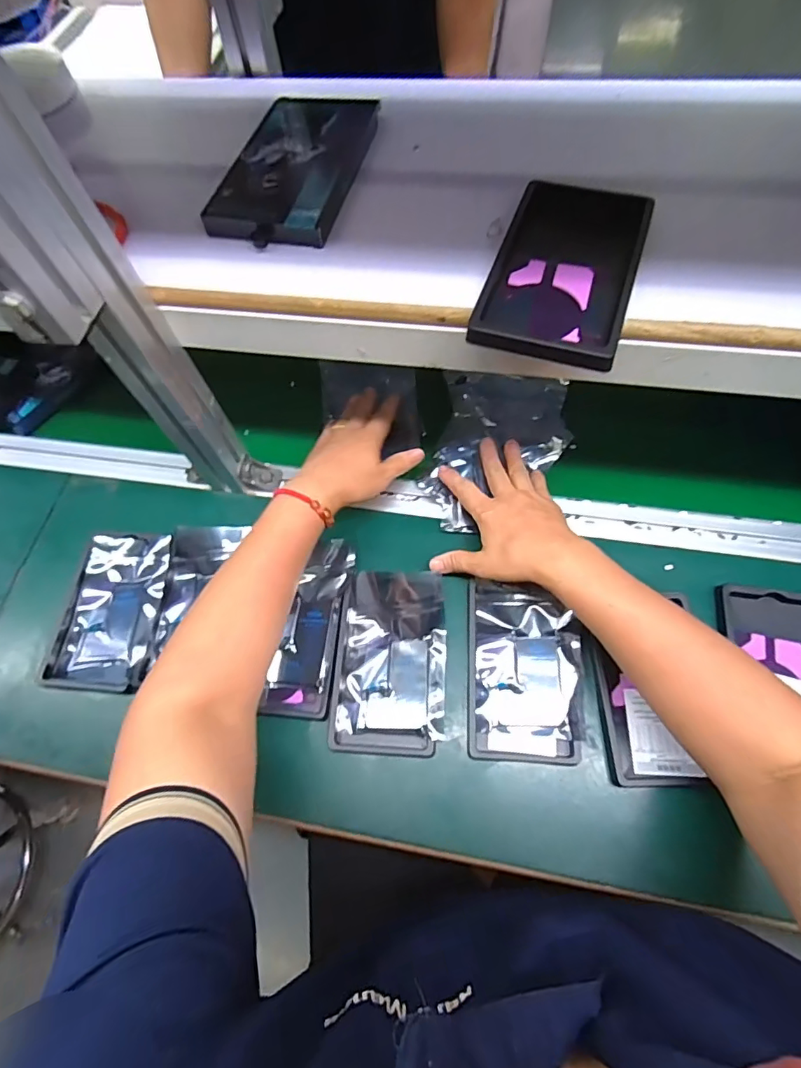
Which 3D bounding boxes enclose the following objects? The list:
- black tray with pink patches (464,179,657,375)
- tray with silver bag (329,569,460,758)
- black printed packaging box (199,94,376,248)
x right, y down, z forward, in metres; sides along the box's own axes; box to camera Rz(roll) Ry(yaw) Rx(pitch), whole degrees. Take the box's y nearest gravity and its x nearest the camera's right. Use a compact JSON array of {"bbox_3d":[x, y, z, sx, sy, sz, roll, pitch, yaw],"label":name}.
[{"bbox_3d":[0.115,-0.184,0.341,0.092,0.017,0.160,17,66,13],"label":"black tray with pink patches"},{"bbox_3d":[-0.007,0.112,0.456,0.100,0.024,0.160,2,61,5],"label":"tray with silver bag"},{"bbox_3d":[-0.083,-0.301,0.409,0.095,0.023,0.180,10,65,10],"label":"black printed packaging box"}]

